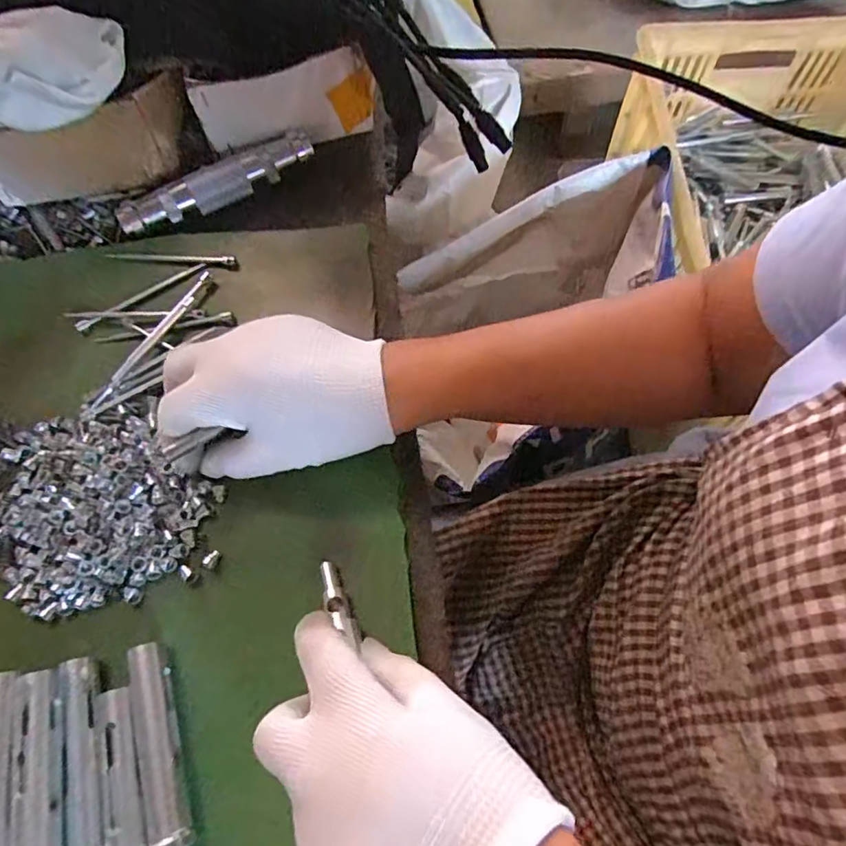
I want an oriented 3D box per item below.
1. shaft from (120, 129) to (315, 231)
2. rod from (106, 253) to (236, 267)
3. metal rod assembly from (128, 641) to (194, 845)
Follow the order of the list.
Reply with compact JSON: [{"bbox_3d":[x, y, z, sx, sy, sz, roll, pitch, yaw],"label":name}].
[{"bbox_3d":[-0.144,-0.169,0.384,0.139,0.016,0.022,-30,70,-9],"label":"shaft"},{"bbox_3d":[-0.170,-0.112,0.367,0.088,0.004,0.007,5,68,4],"label":"rod"},{"bbox_3d":[-0.114,0.171,0.242,0.018,0.012,0.141,-19,68,-5],"label":"metal rod assembly"}]

